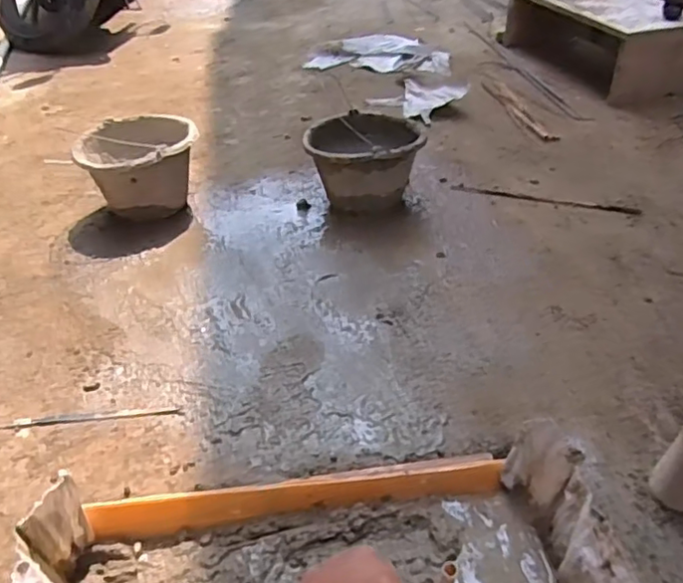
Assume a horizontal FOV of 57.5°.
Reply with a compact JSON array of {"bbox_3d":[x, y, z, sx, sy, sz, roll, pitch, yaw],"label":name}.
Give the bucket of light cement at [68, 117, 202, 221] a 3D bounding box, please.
[{"bbox_3d":[-0.418,-0.249,1.309,0.238,0.162,0.211,-7,38,-8],"label":"bucket of light cement"}]

